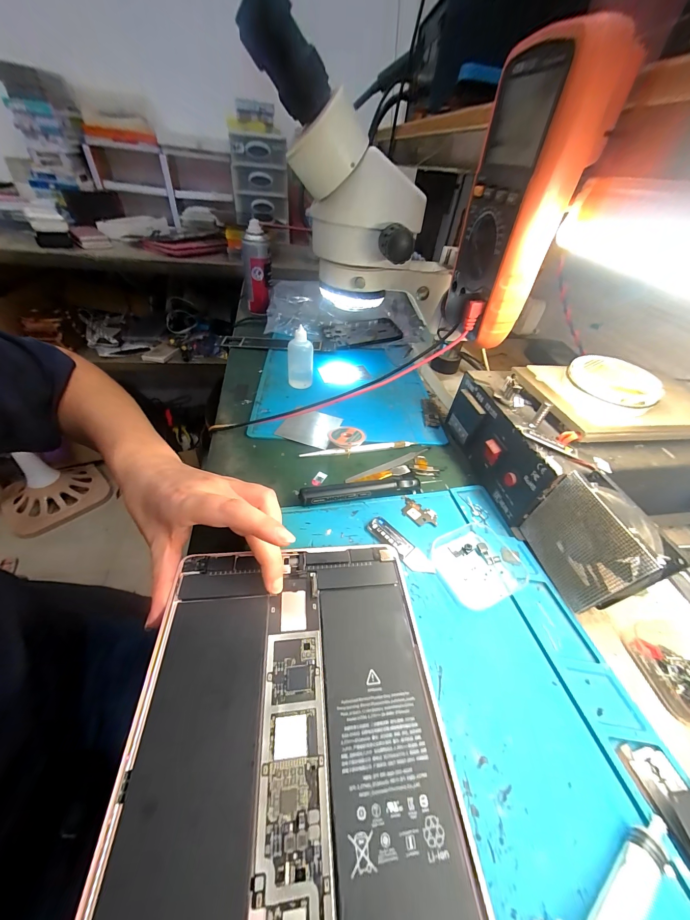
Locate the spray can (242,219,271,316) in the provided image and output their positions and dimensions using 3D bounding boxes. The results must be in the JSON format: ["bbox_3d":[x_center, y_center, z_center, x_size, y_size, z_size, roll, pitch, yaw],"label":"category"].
[{"bbox_3d":[-0.169,-0.363,0.590,0.047,0.141,0.041,-14,48,-21],"label":"spray can"}]

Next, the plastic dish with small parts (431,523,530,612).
[{"bbox_3d":[0.116,0.088,0.263,0.076,0.013,0.063,-13,47,-20],"label":"plastic dish with small parts"}]

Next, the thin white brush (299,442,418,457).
[{"bbox_3d":[0.019,-0.014,0.359,0.141,0.008,0.009,-6,45,-14],"label":"thin white brush"}]

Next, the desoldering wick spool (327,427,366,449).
[{"bbox_3d":[0.003,-0.026,0.365,0.042,0.012,0.042,4,44,-4],"label":"desoldering wick spool"}]

